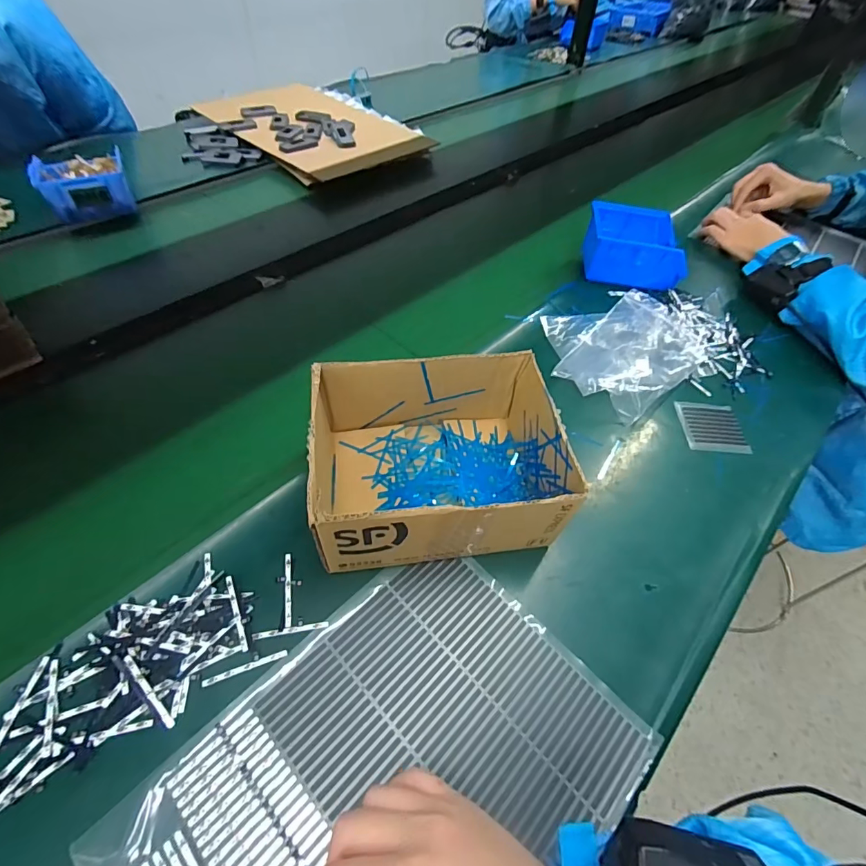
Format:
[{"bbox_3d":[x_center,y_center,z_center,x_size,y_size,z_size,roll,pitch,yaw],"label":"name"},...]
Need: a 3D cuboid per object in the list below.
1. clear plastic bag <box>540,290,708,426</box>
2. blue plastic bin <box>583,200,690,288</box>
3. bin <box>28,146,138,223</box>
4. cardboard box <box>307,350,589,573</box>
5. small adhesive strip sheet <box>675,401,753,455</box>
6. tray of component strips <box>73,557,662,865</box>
[{"bbox_3d":[0.241,-0.118,0.564,0.217,0.030,0.167,-34,63,-26],"label":"clear plastic bag"},{"bbox_3d":[0.293,-0.282,0.665,0.140,0.060,0.117,9,52,5],"label":"blue plastic bin"},{"bbox_3d":[-0.558,-0.400,0.720,0.125,0.055,0.121,-21,56,-18],"label":"bin"},{"bbox_3d":[0.001,0.023,0.389,0.196,0.105,0.149,-5,54,-9],"label":"cardboard box"},{"bbox_3d":[0.321,-0.009,0.512,0.066,0.004,0.071,3,53,-3],"label":"small adhesive strip sheet"},{"bbox_3d":[-0.024,0.233,0.295,0.227,0.009,0.305,40,59,23],"label":"tray of component strips"}]

